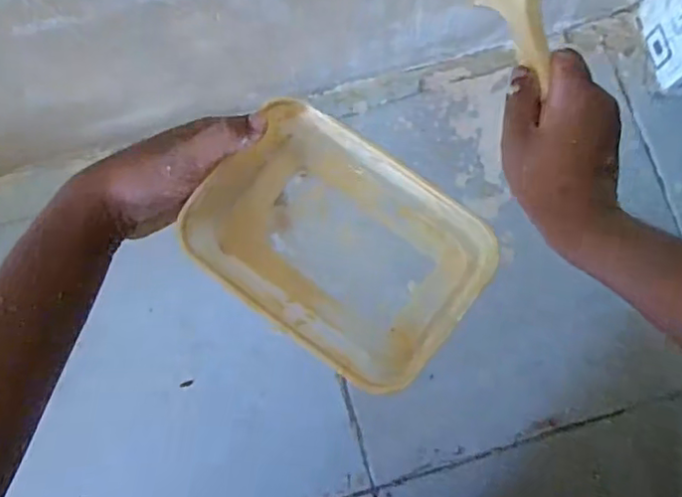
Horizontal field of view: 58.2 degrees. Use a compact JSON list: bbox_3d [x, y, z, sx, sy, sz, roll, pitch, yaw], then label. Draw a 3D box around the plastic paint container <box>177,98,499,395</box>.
[{"bbox_3d":[-0.002,-0.001,0.387,0.172,0.060,0.117,35,86,6],"label":"plastic paint container"}]

